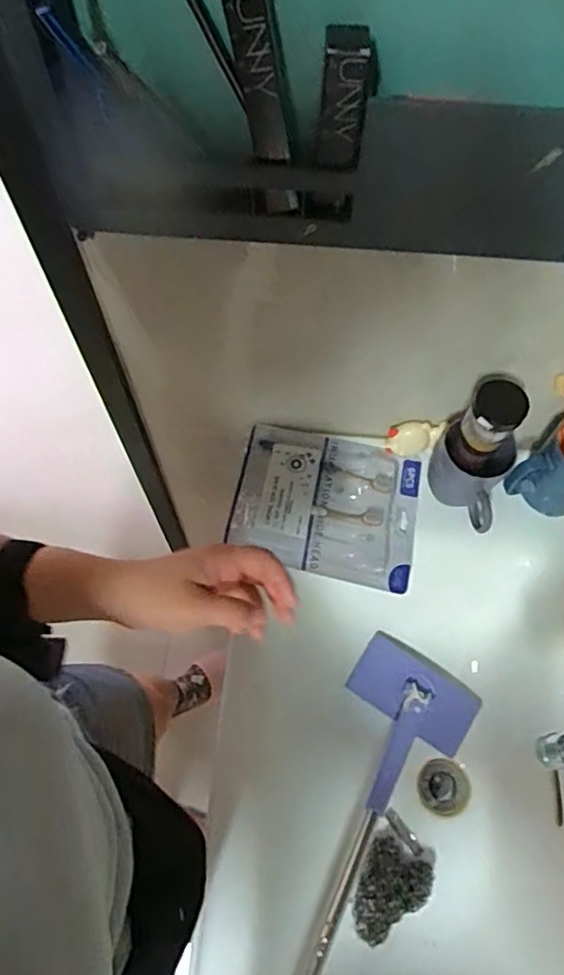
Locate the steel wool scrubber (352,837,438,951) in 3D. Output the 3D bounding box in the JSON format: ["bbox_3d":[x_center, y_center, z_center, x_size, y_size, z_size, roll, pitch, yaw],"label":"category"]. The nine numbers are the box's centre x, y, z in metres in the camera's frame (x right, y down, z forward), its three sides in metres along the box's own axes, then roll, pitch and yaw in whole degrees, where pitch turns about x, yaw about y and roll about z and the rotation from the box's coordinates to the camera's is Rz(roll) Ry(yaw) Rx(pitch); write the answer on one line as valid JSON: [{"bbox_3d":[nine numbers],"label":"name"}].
[{"bbox_3d":[0.124,0.452,0.671,0.077,0.043,0.112,30,68,12],"label":"steel wool scrubber"}]

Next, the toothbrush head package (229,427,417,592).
[{"bbox_3d":[0.055,0.021,0.730,0.221,0.037,0.188,10,65,4],"label":"toothbrush head package"}]

